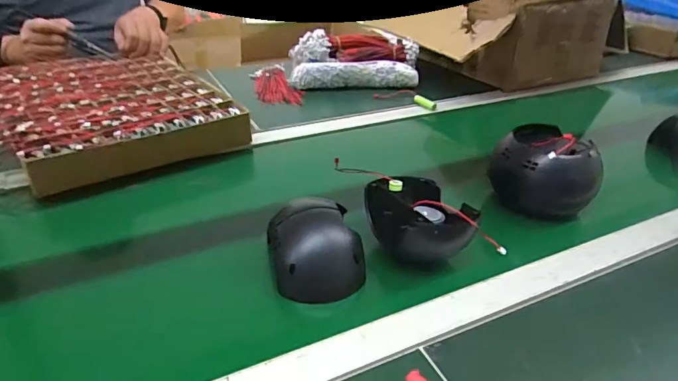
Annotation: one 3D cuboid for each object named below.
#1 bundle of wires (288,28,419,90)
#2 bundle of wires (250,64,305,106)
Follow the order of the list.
[{"bbox_3d":[0.031,-0.285,1.021,0.273,0.087,0.151,0,32,-2],"label":"bundle of wires"},{"bbox_3d":[-0.133,-0.226,0.993,0.089,0.015,0.192,-6,33,-13],"label":"bundle of wires"}]

